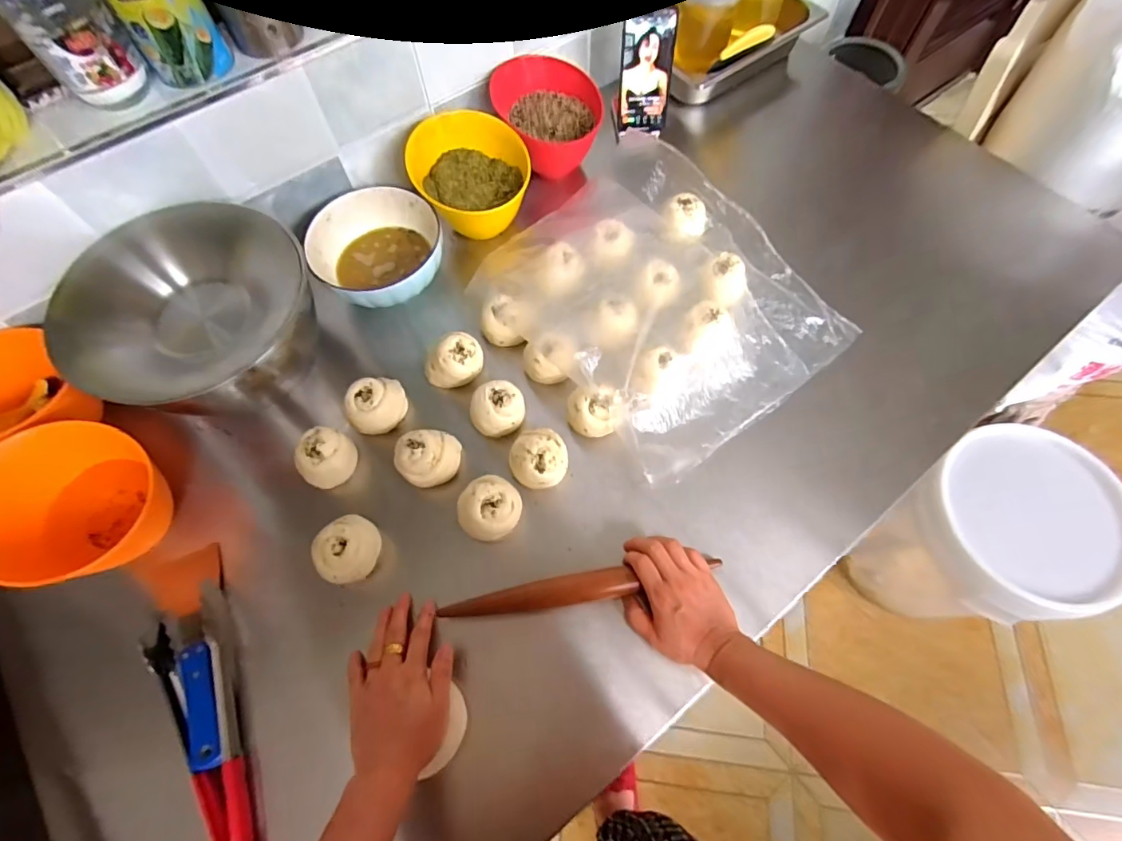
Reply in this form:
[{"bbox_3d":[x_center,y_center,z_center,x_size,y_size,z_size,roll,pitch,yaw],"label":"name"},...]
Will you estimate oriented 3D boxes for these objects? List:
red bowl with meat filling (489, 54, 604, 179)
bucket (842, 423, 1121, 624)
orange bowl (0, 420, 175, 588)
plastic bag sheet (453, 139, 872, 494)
[{"bbox_3d":[-0.016,-0.464,0.773,0.158,0.106,0.132,-22,67,-9],"label":"red bowl with meat filling"},{"bbox_3d":[0.848,0.243,1.071,0.321,0.402,0.321,0,66,1],"label":"bucket"},{"bbox_3d":[-0.507,0.091,0.538,0.149,0.103,0.170,12,66,6],"label":"orange bowl"},{"bbox_3d":[0.123,-0.161,0.676,0.370,0.066,0.410,-38,71,-15],"label":"plastic bag sheet"}]

